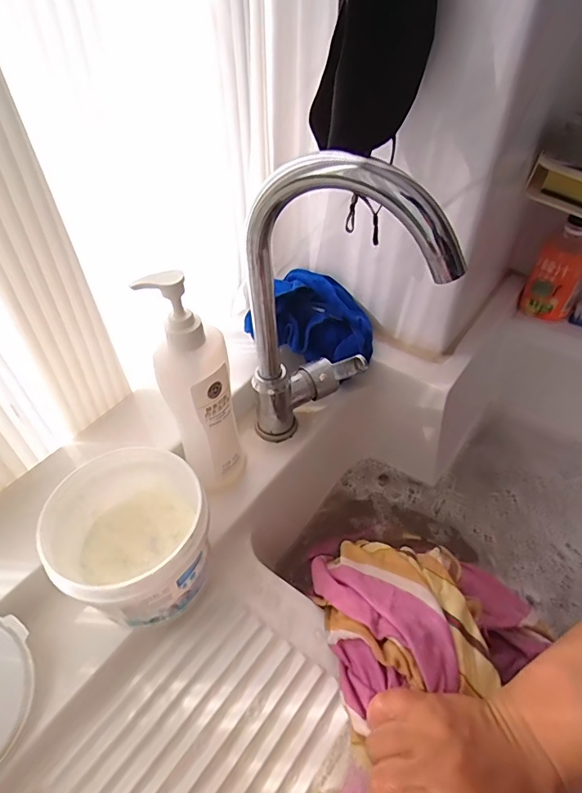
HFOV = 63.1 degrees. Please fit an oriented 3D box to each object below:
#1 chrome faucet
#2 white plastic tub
[{"bbox_3d":[0.049,-0.065,0.441,0.171,0.307,0.082,17,49,16],"label":"chrome faucet"},{"bbox_3d":[-0.130,0.119,0.399,0.116,0.091,0.117,0,47,0],"label":"white plastic tub"}]

